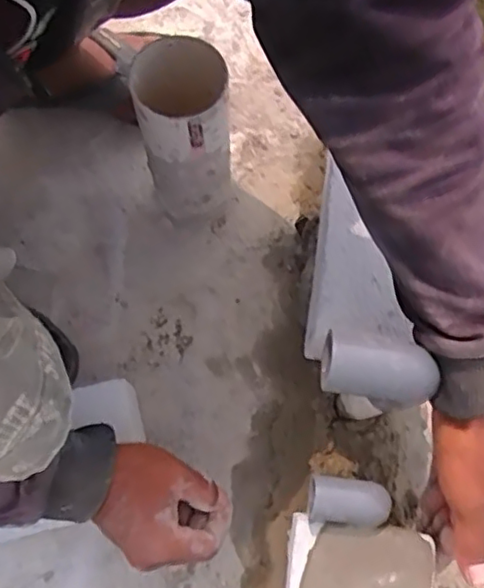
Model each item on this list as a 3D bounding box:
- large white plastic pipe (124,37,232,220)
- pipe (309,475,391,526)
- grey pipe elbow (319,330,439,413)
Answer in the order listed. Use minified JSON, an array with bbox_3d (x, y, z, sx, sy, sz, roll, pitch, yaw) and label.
[{"bbox_3d":[-0.051,-0.138,0.562,0.074,0.196,0.081,0,73,0],"label":"large white plastic pipe"},{"bbox_3d":[0.073,0.144,0.427,0.054,0.027,0.030,4,73,1],"label":"pipe"},{"bbox_3d":[0.084,0.052,0.402,0.072,0.059,0.041,8,73,2],"label":"grey pipe elbow"}]

